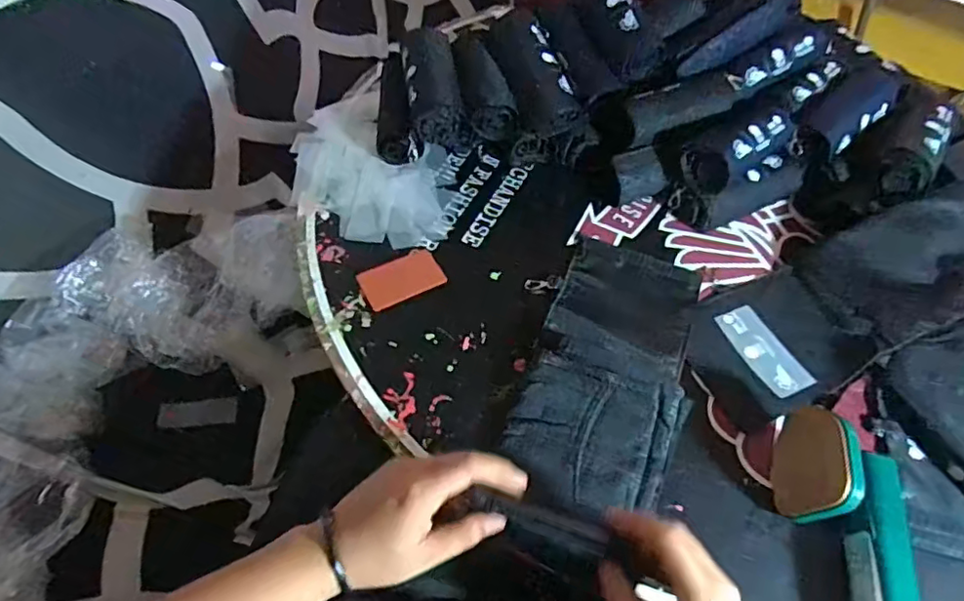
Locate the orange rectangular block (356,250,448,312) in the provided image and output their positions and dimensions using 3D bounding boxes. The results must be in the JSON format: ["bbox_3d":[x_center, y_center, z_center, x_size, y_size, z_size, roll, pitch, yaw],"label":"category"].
[{"bbox_3d":[-0.087,-0.024,0.635,0.087,0.008,0.053,-22,59,-19],"label":"orange rectangular block"}]

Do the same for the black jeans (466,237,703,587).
[{"bbox_3d":[0.119,0.071,0.558,0.142,0.038,0.352,21,53,10],"label":"black jeans"}]

